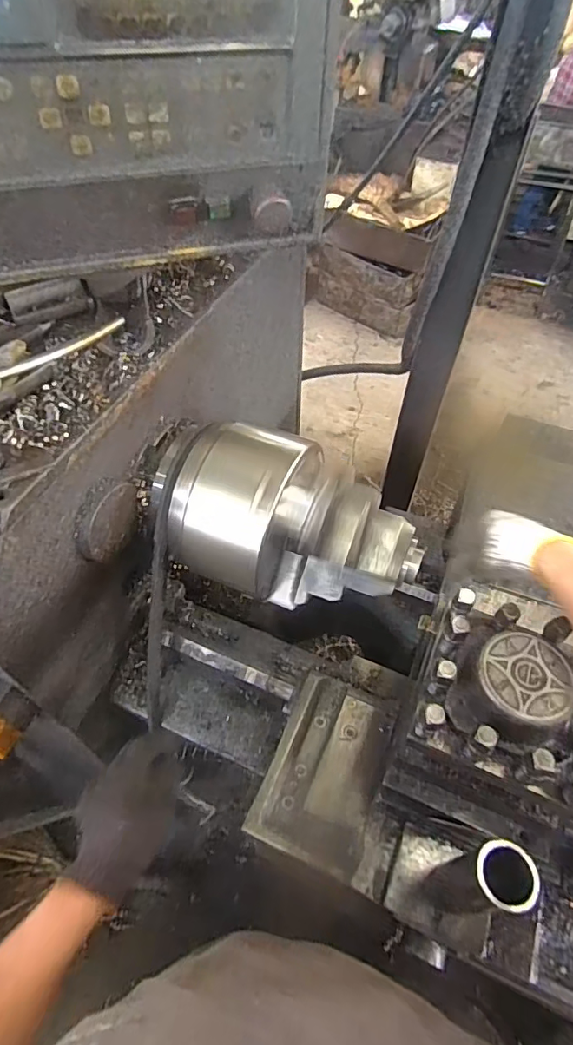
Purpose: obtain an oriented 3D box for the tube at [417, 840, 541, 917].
[{"bbox_3d":[0.162,0.314,0.455,0.054,0.162,0.046,0,53,0],"label":"tube"}]

